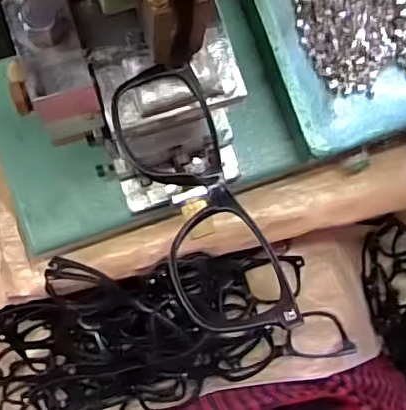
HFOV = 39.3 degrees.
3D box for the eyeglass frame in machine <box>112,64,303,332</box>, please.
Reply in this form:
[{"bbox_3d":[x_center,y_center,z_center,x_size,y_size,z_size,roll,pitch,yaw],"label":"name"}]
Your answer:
[{"bbox_3d":[-0.003,-0.003,0.258,0.050,0.013,0.135,-23,75,-7],"label":"eyeglass frame in machine"}]

